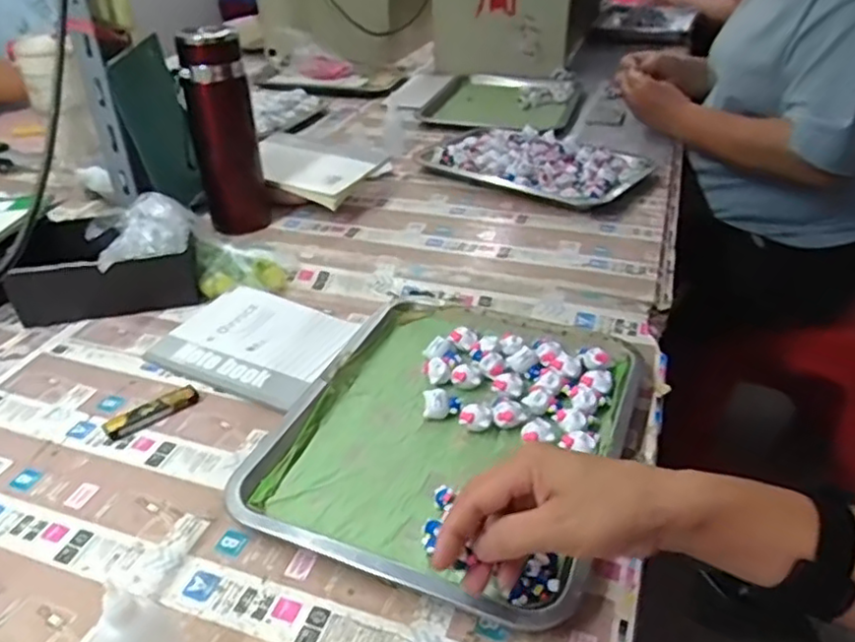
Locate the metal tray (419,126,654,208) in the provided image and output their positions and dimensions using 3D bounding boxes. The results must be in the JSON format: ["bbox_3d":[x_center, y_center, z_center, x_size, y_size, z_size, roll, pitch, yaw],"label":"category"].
[{"bbox_3d":[0.138,-0.211,0.900,0.278,0.035,0.154,26,42,33],"label":"metal tray"}]

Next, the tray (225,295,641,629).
[{"bbox_3d":[0.020,0.084,0.552,0.259,0.022,0.295,14,37,20],"label":"tray"}]

